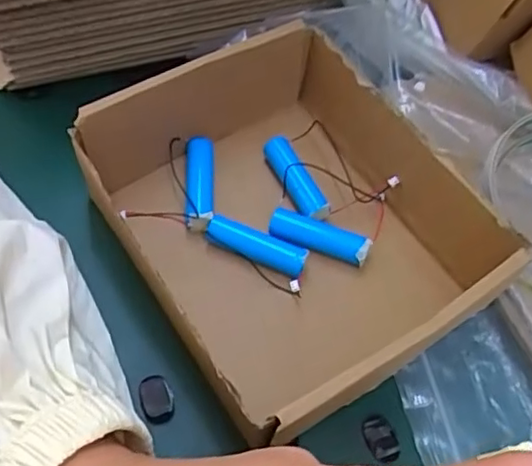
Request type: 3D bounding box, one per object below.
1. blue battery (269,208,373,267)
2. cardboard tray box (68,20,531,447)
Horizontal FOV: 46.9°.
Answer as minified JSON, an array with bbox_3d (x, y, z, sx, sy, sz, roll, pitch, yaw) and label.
[{"bbox_3d":[0.026,0.002,0.306,0.049,0.014,0.014,18,60,4],"label":"blue battery"},{"bbox_3d":[0.010,-0.005,0.293,0.150,0.071,0.171,-27,67,-20],"label":"cardboard tray box"}]

